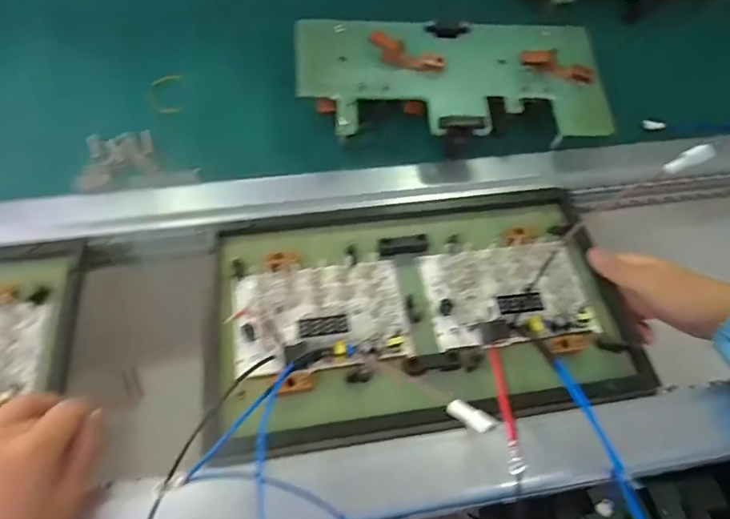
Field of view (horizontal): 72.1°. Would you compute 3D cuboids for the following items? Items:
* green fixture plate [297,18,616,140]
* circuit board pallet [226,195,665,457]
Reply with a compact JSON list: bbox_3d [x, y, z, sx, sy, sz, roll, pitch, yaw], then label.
[{"bbox_3d":[0.085,-0.180,0.487,0.291,0.038,0.127,-4,61,-4],"label":"green fixture plate"},{"bbox_3d":[0.049,0.032,0.415,0.322,0.027,0.200,-6,59,-7],"label":"circuit board pallet"}]

